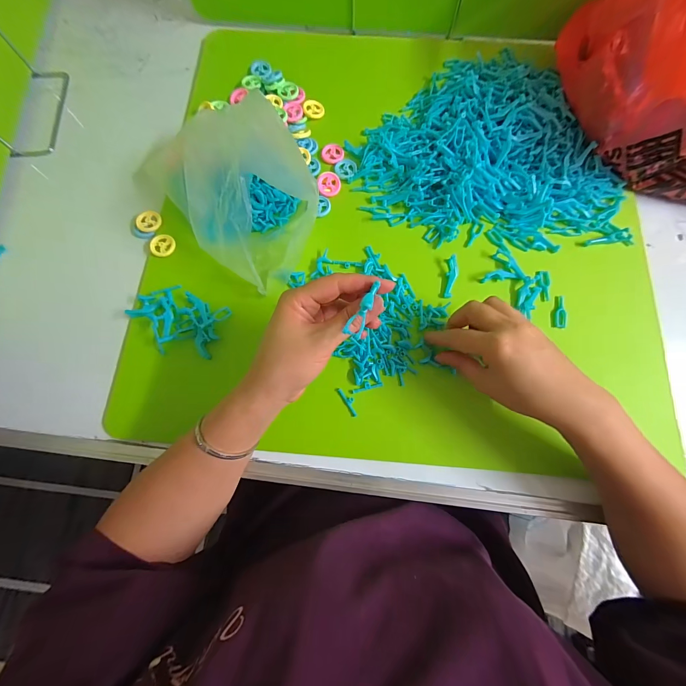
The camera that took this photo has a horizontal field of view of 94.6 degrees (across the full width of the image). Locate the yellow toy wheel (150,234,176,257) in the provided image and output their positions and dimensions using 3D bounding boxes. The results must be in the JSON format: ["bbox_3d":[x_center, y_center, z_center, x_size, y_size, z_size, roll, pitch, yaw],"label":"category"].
[{"bbox_3d":[-0.218,-0.118,0.380,0.033,0.005,0.029,27,81,6],"label":"yellow toy wheel"}]

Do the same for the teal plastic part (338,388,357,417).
[{"bbox_3d":[0.007,0.062,0.336,0.010,0.004,0.033,-30,80,-4],"label":"teal plastic part"}]

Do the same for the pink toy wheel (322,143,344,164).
[{"bbox_3d":[-0.013,-0.247,0.413,0.028,0.004,0.029,0,79,1],"label":"pink toy wheel"}]

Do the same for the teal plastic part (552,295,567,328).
[{"bbox_3d":[0.249,-0.036,0.366,0.014,0.008,0.038,6,79,3],"label":"teal plastic part"}]

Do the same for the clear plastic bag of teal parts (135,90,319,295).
[{"bbox_3d":[-0.101,-0.139,0.336,0.121,0.106,0.111,36,75,10],"label":"clear plastic bag of teal parts"}]

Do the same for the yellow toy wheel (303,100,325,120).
[{"bbox_3d":[-0.039,-0.316,0.427,0.027,0.004,0.029,-3,79,1],"label":"yellow toy wheel"}]

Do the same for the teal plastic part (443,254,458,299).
[{"bbox_3d":[0.126,-0.077,0.368,0.013,0.012,0.049,6,79,3],"label":"teal plastic part"}]

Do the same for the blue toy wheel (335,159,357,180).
[{"bbox_3d":[0.004,-0.224,0.406,0.028,0.004,0.030,0,79,1],"label":"blue toy wheel"}]

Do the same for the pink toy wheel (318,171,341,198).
[{"bbox_3d":[-0.017,-0.202,0.403,0.028,0.004,0.034,-2,88,-12],"label":"pink toy wheel"}]

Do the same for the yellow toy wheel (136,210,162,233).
[{"bbox_3d":[-0.238,-0.150,0.386,0.026,0.008,0.028,0,79,1],"label":"yellow toy wheel"}]

